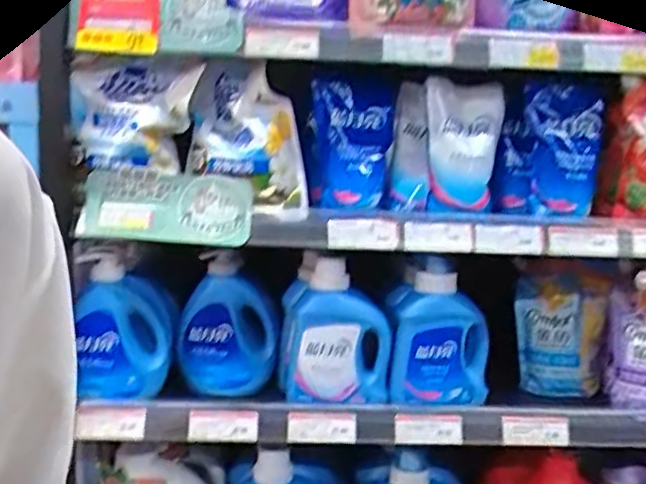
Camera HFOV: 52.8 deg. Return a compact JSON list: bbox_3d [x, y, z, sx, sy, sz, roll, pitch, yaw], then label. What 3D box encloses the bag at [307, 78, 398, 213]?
[{"bbox_3d":[0.039,-0.141,0.948,0.123,0.179,0.083,3,7,4],"label":"bag"}]

